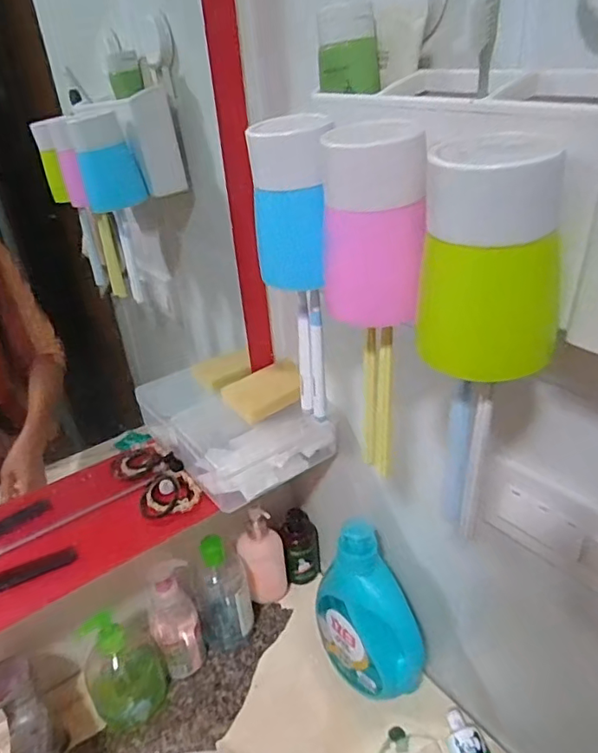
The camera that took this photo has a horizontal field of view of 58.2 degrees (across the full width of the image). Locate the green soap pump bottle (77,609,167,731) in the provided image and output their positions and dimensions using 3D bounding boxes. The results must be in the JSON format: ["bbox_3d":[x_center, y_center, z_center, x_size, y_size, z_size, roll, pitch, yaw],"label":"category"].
[{"bbox_3d":[-0.205,0.334,0.621,0.085,0.136,0.068,-17,32,-21],"label":"green soap pump bottle"}]

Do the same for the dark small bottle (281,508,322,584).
[{"bbox_3d":[0.004,0.245,0.783,0.052,0.111,0.050,-3,30,2],"label":"dark small bottle"}]

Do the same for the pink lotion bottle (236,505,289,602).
[{"bbox_3d":[-0.051,0.248,0.743,0.063,0.160,0.044,-7,30,-4],"label":"pink lotion bottle"}]

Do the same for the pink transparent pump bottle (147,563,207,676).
[{"bbox_3d":[-0.153,0.301,0.666,0.055,0.161,0.049,-17,32,-21],"label":"pink transparent pump bottle"}]

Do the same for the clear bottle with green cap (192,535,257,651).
[{"bbox_3d":[-0.103,0.277,0.713,0.073,0.178,0.073,-12,31,-13],"label":"clear bottle with green cap"}]

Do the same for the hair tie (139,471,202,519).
[{"bbox_3d":[-0.145,0.133,0.608,0.066,0.019,0.059,-12,31,-13],"label":"hair tie"}]

